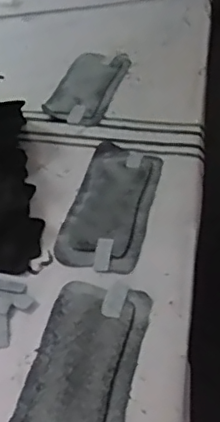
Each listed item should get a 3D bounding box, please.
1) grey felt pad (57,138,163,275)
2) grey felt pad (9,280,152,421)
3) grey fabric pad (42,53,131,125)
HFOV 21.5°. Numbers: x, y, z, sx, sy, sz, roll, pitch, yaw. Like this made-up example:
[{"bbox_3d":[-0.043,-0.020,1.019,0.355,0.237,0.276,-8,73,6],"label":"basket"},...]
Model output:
[{"bbox_3d":[0.003,-0.012,0.749,0.098,0.013,0.235,8,41,9],"label":"grey felt pad"},{"bbox_3d":[-0.029,0.157,0.550,0.098,0.010,0.233,8,41,10],"label":"grey felt pad"},{"bbox_3d":[-0.038,-0.213,0.986,0.100,0.009,0.238,10,42,12],"label":"grey fabric pad"}]

